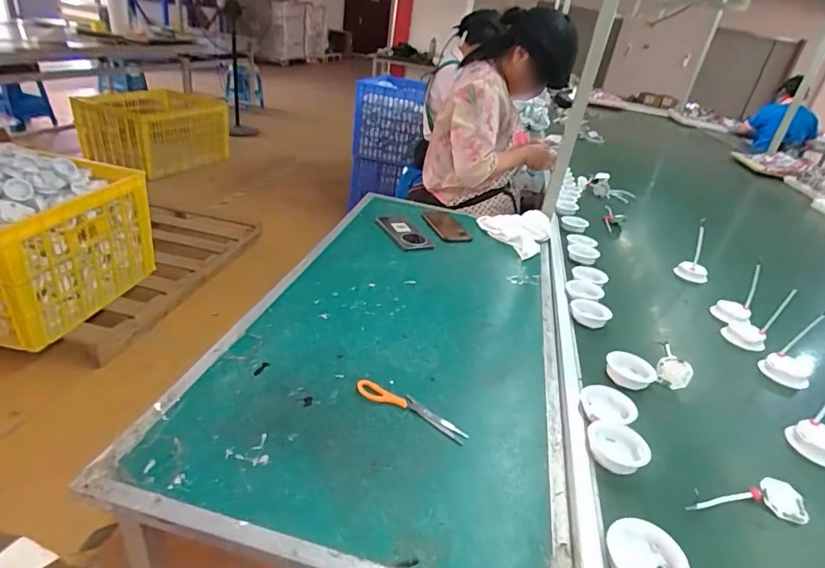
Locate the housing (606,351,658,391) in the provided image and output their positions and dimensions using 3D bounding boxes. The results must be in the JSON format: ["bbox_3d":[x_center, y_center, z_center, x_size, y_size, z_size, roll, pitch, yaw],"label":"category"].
[{"bbox_3d":[0.333,0.137,0.726,0.072,0.032,0.059,24,34,26],"label":"housing"}]

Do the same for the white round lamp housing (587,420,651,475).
[{"bbox_3d":[0.252,0.204,0.590,0.068,0.037,0.064,6,30,-3],"label":"white round lamp housing"}]

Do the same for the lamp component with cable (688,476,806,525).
[{"bbox_3d":[0.384,0.250,0.549,0.161,0.025,0.044,4,30,-7],"label":"lamp component with cable"}]

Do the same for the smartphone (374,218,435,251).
[{"bbox_3d":[-0.018,-0.121,1.113,0.082,0.011,0.186,-9,34,-27],"label":"smartphone"}]

